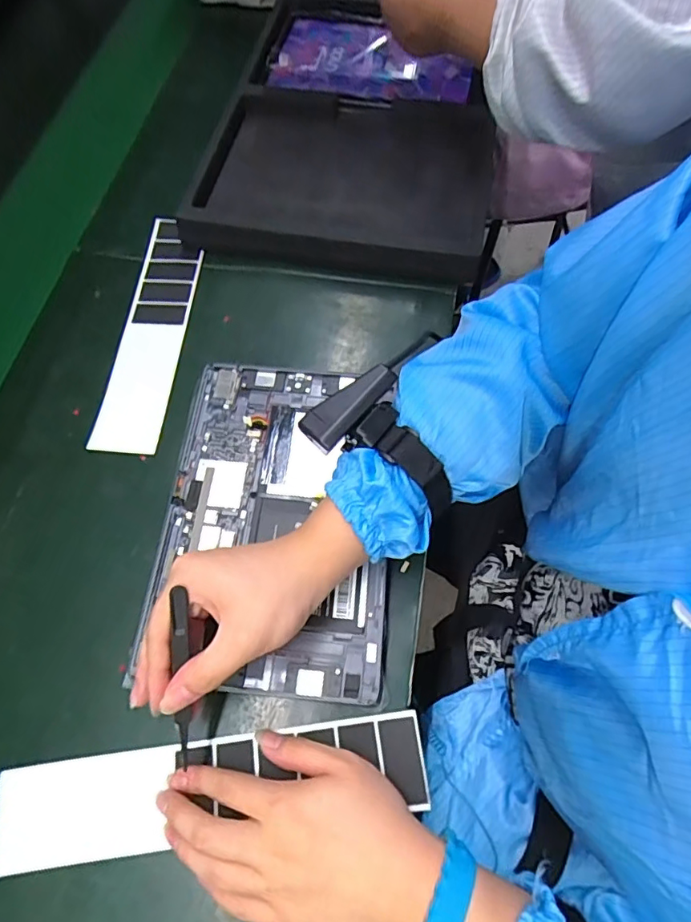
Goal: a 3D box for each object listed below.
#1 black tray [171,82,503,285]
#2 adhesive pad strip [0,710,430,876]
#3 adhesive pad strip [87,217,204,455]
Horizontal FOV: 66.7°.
[{"bbox_3d":[0.007,-0.299,0.550,0.282,0.042,0.233,11,66,7],"label":"black tray"},{"bbox_3d":[-0.083,0.209,0.335,0.266,0.006,0.056,-7,66,-3],"label":"adhesive pad strip"},{"bbox_3d":[-0.179,-0.125,0.491,0.059,0.007,0.254,2,66,5],"label":"adhesive pad strip"}]

